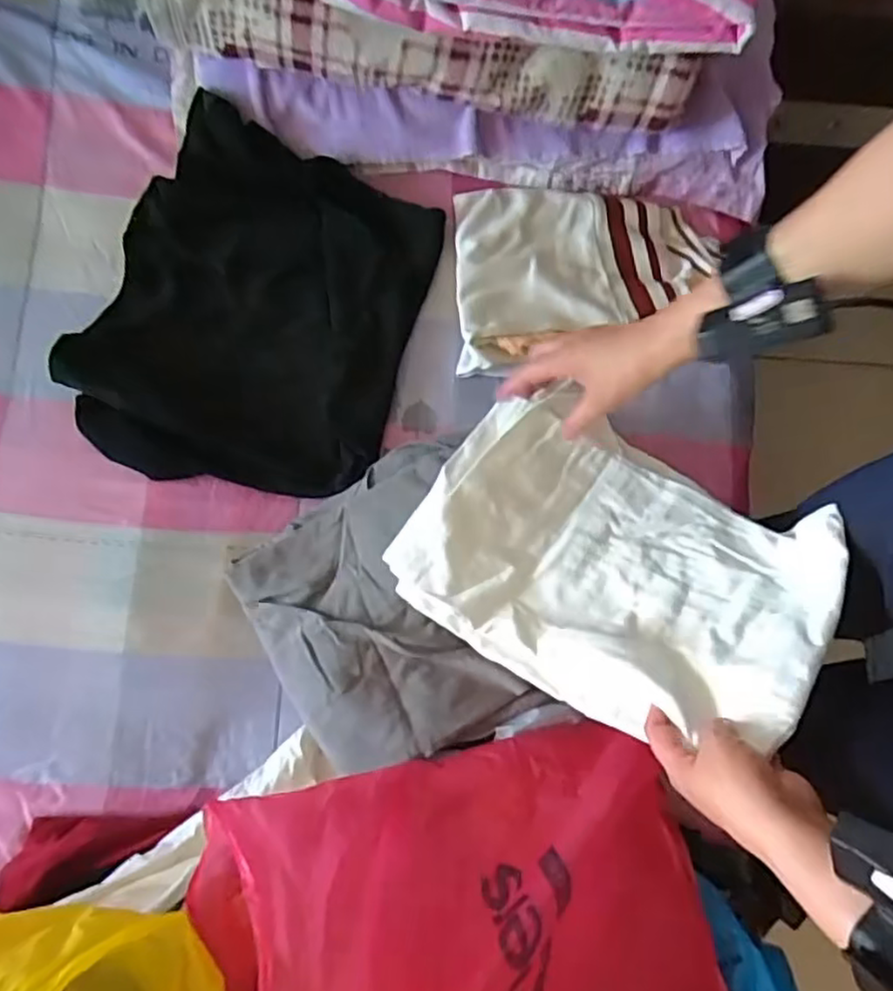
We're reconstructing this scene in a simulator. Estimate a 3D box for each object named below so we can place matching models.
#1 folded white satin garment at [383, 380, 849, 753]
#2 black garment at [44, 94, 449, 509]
[{"bbox_3d":[0.136,0.048,0.578,0.313,0.149,0.242,34,81,7],"label":"folded white satin garment"},{"bbox_3d":[-0.202,-0.201,0.734,0.323,0.060,0.382,15,79,3],"label":"black garment"}]

